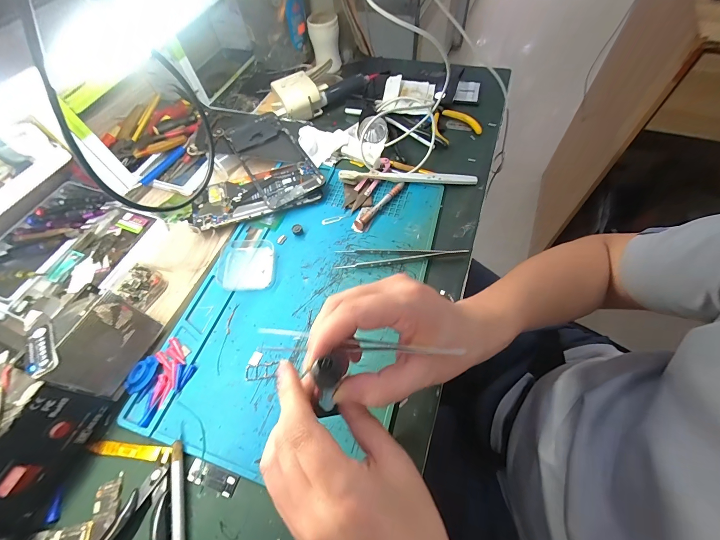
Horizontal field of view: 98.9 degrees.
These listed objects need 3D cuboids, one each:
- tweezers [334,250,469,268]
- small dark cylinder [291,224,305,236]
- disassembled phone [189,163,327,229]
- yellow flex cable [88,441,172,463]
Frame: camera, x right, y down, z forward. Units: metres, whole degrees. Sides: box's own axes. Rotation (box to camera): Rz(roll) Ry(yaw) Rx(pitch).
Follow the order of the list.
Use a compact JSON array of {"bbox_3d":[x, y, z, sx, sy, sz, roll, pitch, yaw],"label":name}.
[{"bbox_3d":[0.045,-0.015,0.358,0.149,0.015,0.025,2,60,5],"label":"tweezers"},{"bbox_3d":[-0.080,-0.052,0.392,0.013,0.009,0.017,-21,60,-9],"label":"small dark cylinder"},{"bbox_3d":[-0.139,-0.102,0.421,0.174,0.018,0.075,-18,60,-7],"label":"disassembled phone"},{"bbox_3d":[-0.207,0.164,0.280,0.079,0.004,0.011,4,60,6],"label":"yellow flex cable"}]

